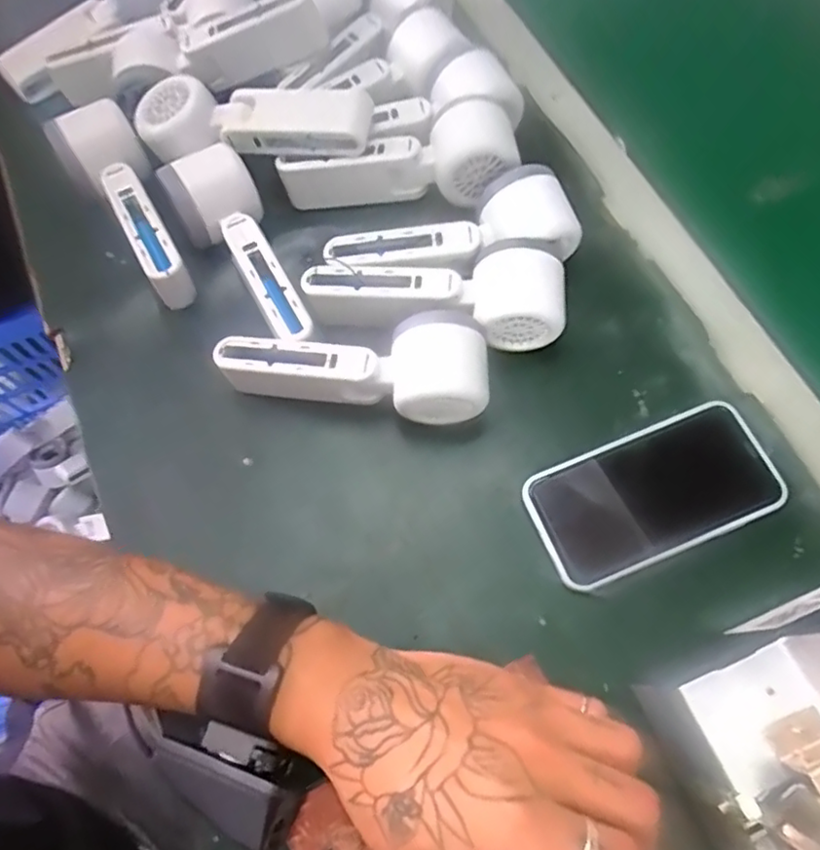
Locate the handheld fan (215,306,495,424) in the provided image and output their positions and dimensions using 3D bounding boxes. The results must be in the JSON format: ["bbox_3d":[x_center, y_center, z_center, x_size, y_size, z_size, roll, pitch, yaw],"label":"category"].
[{"bbox_3d":[-0.034,-0.032,0.390,0.159,0.060,0.056,-3,68,0],"label":"handheld fan"}]

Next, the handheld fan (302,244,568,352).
[{"bbox_3d":[0.016,-0.080,0.410,0.166,0.052,0.053,1,68,2],"label":"handheld fan"}]

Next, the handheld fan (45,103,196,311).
[{"bbox_3d":[-0.192,-0.151,0.446,0.055,0.062,0.156,-32,71,-11],"label":"handheld fan"}]

